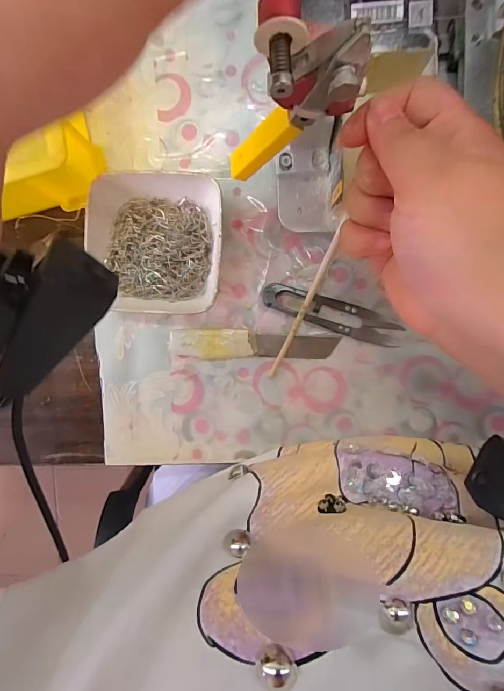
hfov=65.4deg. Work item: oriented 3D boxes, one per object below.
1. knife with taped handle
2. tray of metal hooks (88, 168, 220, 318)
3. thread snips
[{"bbox_3d":[0.001,-0.001,0.289,0.121,0.013,0.022,0,92,6],"label":"knife with taped handle"},{"bbox_3d":[-0.068,-0.074,0.285,0.094,0.024,0.100,2,92,6],"label":"tray of metal hooks"},{"bbox_3d":[0.057,-0.023,0.286,0.100,0.005,0.022,19,94,5],"label":"thread snips"}]

